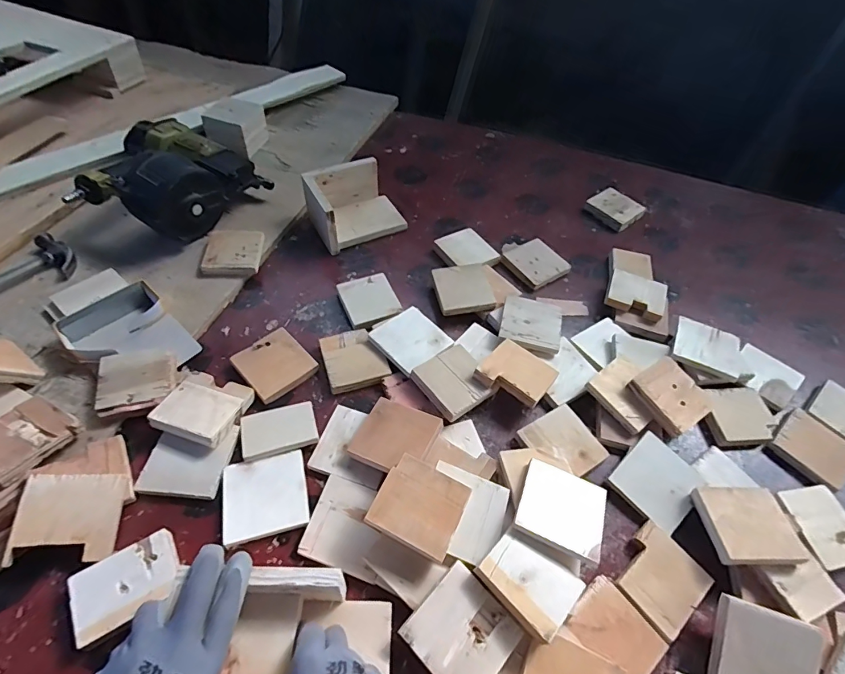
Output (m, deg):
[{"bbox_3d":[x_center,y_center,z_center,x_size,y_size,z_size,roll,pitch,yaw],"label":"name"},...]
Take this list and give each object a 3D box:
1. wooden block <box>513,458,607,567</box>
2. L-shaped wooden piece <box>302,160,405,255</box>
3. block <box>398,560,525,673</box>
[{"bbox_3d":[0.154,0.189,0.489,0.091,0.007,0.093,22,42,12],"label":"wooden block"},{"bbox_3d":[-0.121,-0.246,0.804,0.161,0.080,0.120,-23,57,-22],"label":"L-shaped wooden piece"},{"bbox_3d":[0.040,0.287,0.432,0.091,0.015,0.088,39,59,22],"label":"block"}]

